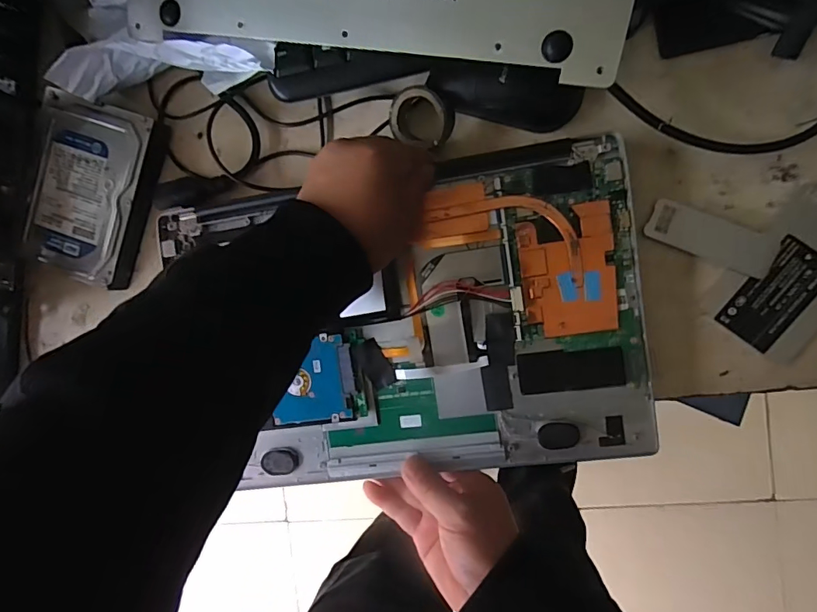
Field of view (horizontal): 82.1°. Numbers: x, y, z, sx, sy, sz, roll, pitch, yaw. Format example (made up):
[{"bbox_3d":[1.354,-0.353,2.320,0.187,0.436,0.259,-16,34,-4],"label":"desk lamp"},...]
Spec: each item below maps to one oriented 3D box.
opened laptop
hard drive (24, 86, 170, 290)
[{"bbox_3d":[-0.001,0.015,0.353,0.332,0.017,0.228,-8,92,8],"label":"opened laptop"},{"bbox_3d":[-0.261,-0.093,0.390,0.096,0.026,0.142,17,96,6],"label":"hard drive"}]

